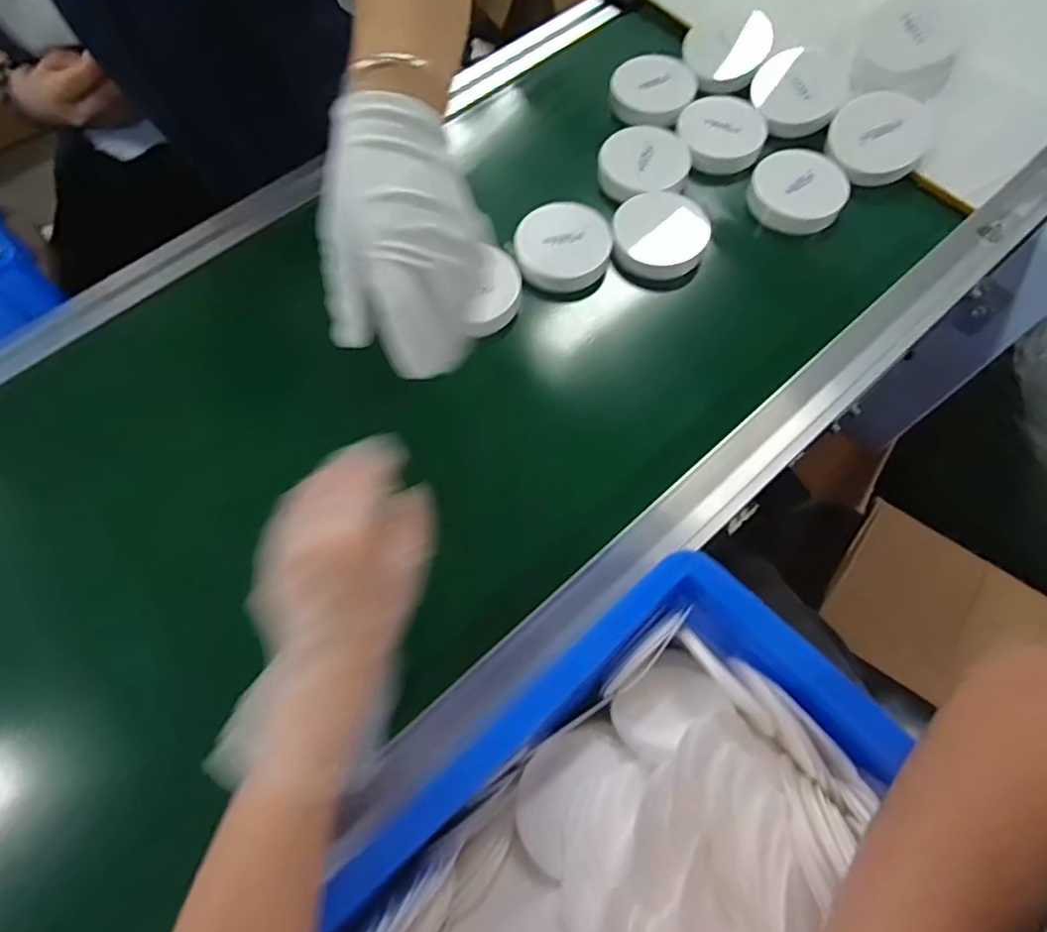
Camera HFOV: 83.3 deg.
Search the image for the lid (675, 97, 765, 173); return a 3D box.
[{"bbox_3d":[0.178,-0.299,0.531,0.075,0.016,0.079,-1,66,2],"label":"lid"}]

